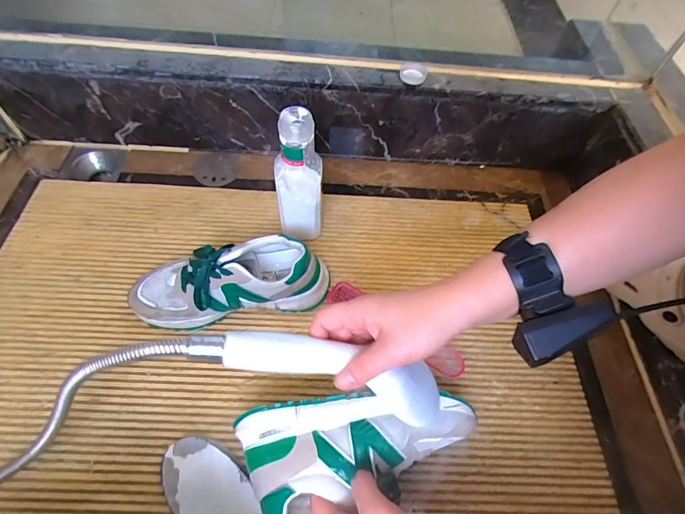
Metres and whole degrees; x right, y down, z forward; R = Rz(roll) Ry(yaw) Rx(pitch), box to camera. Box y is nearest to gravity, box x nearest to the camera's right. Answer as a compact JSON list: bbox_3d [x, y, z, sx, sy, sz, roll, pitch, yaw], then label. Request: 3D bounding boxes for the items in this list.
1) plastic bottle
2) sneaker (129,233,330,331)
[{"bbox_3d":[-0.057,-0.095,0.511,0.057,0.204,0.052,-3,58,-6],"label":"plastic bottle"},{"bbox_3d":[-0.136,0.023,0.487,0.237,0.089,0.086,-8,59,-9],"label":"sneaker"}]

